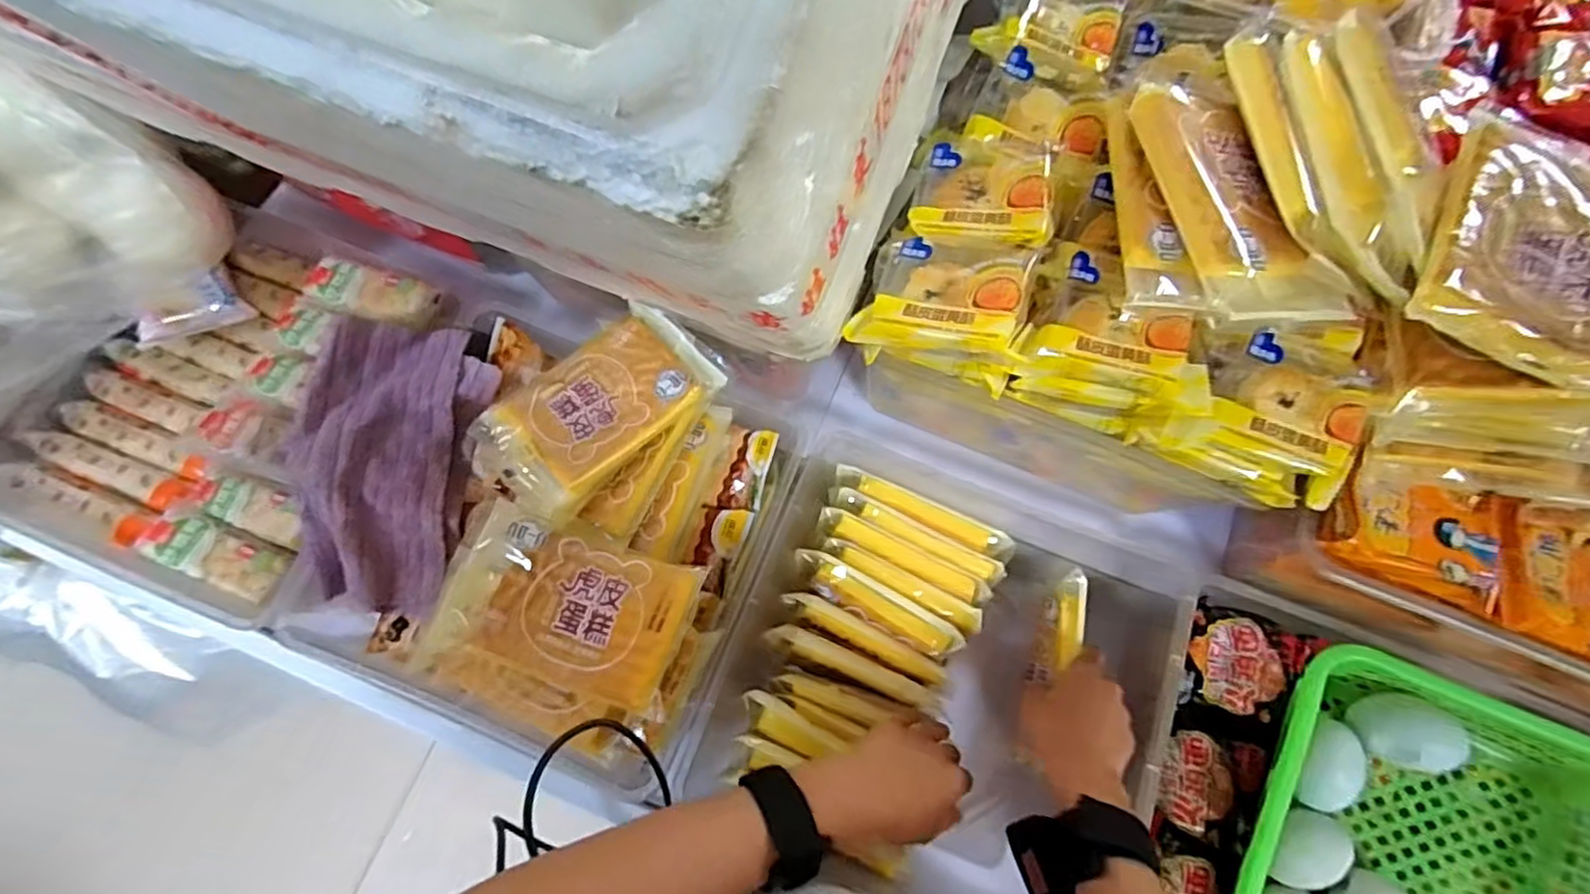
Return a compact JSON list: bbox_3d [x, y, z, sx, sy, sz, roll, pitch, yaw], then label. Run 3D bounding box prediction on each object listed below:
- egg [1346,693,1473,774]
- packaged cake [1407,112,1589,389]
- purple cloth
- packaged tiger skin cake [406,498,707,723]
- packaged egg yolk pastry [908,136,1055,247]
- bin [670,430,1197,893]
[{"bbox_3d":[0.409,0.191,0.459,0.054,0.047,0.046,11,71,2],"label":"egg"},{"bbox_3d":[0.374,-0.101,0.343,0.095,0.015,0.148,29,73,8],"label":"packaged cake"},{"bbox_3d":[-0.309,0.008,0.524,0.126,0.047,0.219,8,71,1],"label":"purple cloth"},{"bbox_3d":[-0.151,0.108,0.450,0.154,0.029,0.104,18,71,4],"label":"packaged tiger skin cake"},{"bbox_3d":[0.118,-0.161,0.428,0.081,0.027,0.081,16,71,4],"label":"packaged egg yolk pastry"},{"bbox_3d":[0.107,0.172,0.527,0.299,0.083,0.310,22,72,6],"label":"bin"}]

